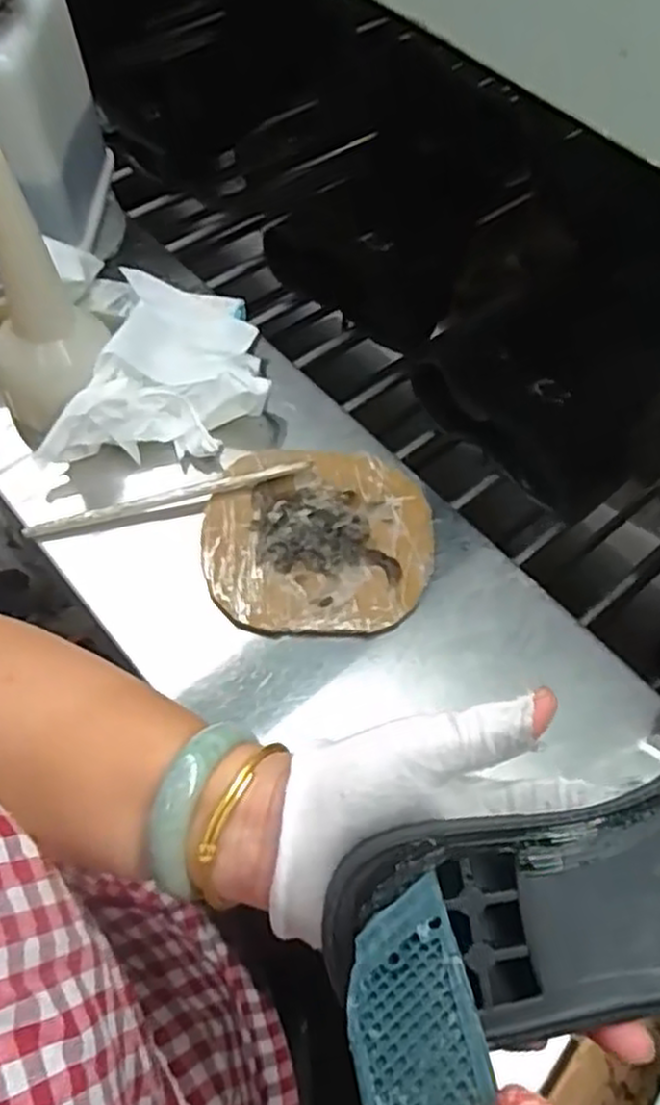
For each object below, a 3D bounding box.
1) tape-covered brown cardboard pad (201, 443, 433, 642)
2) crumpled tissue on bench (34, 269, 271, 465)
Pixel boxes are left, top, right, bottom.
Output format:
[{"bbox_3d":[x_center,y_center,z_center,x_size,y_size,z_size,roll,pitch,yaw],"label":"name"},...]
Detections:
[{"bbox_3d":[-0.008,-0.014,0.508,0.149,0.009,0.143,-2,59,-4],"label":"tape-covered brown cardboard pad"},{"bbox_3d":[-0.122,-0.140,0.556,0.149,0.038,0.162,2,59,-2],"label":"crumpled tissue on bench"}]

